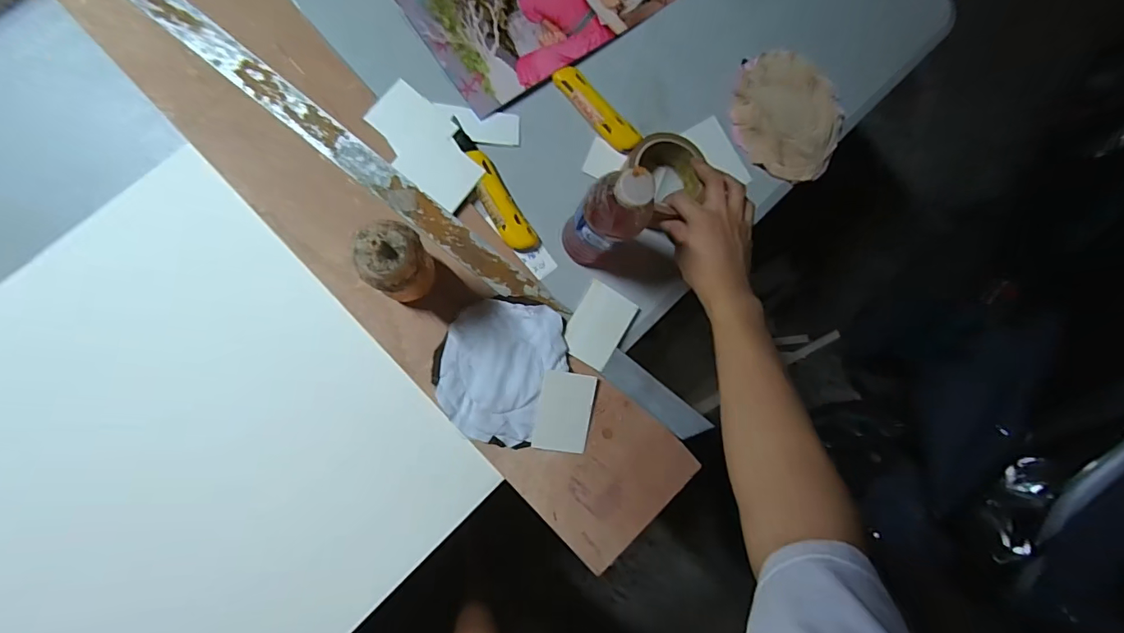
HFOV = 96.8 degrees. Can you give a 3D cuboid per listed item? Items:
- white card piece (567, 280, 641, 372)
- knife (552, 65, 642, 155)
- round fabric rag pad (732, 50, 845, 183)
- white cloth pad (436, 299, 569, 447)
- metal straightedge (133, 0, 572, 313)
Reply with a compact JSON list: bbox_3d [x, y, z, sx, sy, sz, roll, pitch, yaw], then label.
[{"bbox_3d":[0.044,0.011,0.588,0.065,0.005,0.090,31,82,-6],"label":"white card piece"},{"bbox_3d":[0.042,-0.249,0.601,0.034,0.015,0.127,-45,94,-9],"label":"knife"},{"bbox_3d":[0.294,-0.262,0.641,0.154,0.017,0.154,1,87,-9],"label":"round fabric rag pad"},{"bbox_3d":[-0.067,0.062,0.560,0.132,0.015,0.153,9,85,-9],"label":"white cloth pad"},{"bbox_3d":[-0.313,-0.243,0.539,0.757,0.006,0.038,39,82,-5],"label":"metal straightedge"}]

